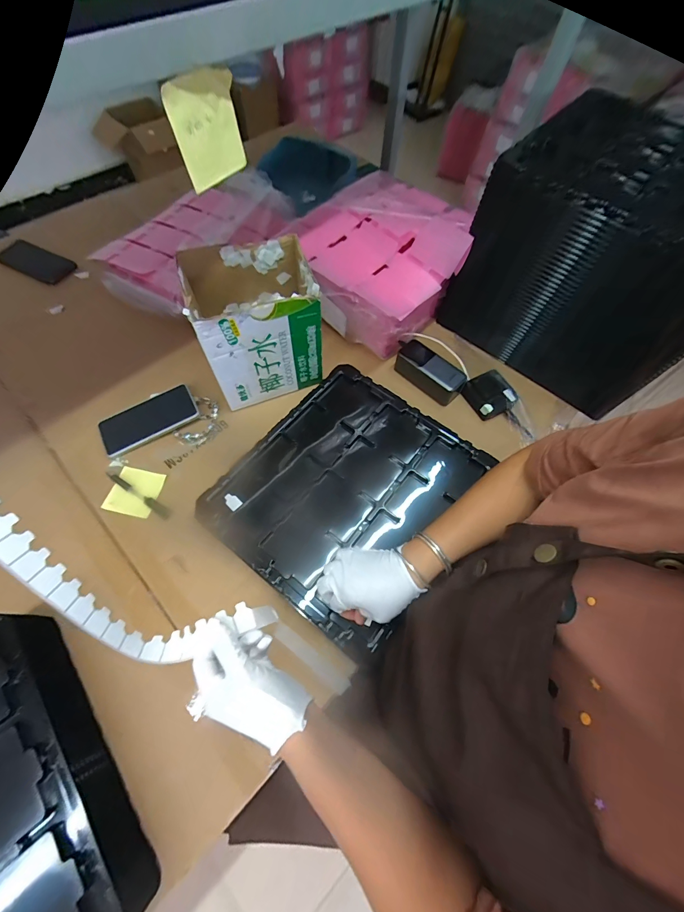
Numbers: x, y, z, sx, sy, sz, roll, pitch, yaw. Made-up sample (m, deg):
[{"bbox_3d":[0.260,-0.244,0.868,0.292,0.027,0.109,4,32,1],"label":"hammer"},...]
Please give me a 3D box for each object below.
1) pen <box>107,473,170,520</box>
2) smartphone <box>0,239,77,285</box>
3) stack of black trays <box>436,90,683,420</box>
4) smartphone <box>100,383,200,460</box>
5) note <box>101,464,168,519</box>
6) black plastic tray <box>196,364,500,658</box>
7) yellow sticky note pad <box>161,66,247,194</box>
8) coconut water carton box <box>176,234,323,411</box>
[{"bbox_3d":[-0.334,0.060,0.568,0.132,0.014,0.015,31,67,11],"label":"pen"},{"bbox_3d":[-0.700,-0.445,0.795,0.172,0.008,0.084,22,65,7],"label":"smartphone"},{"bbox_3d":[0.470,-0.371,0.652,0.373,0.320,0.381,36,68,13],"label":"stack of black trays"},{"bbox_3d":[-0.339,-0.066,0.613,0.162,0.009,0.078,-28,74,-10],"label":"smartphone"},{"bbox_3d":[-0.338,0.057,0.569,0.078,0.007,0.076,13,64,3],"label":"note"},{"bbox_3d":[0.010,0.045,0.562,0.319,0.026,0.373,35,67,13],"label":"black plastic tray"},{"bbox_3d":[-0.125,-0.306,0.329,0.016,0.073,0.075,34,67,13],"label":"yellow sticky note pad"},{"bbox_3d":[-0.141,-0.224,0.590,0.181,0.190,0.162,-13,66,-10],"label":"coconut water carton box"}]

